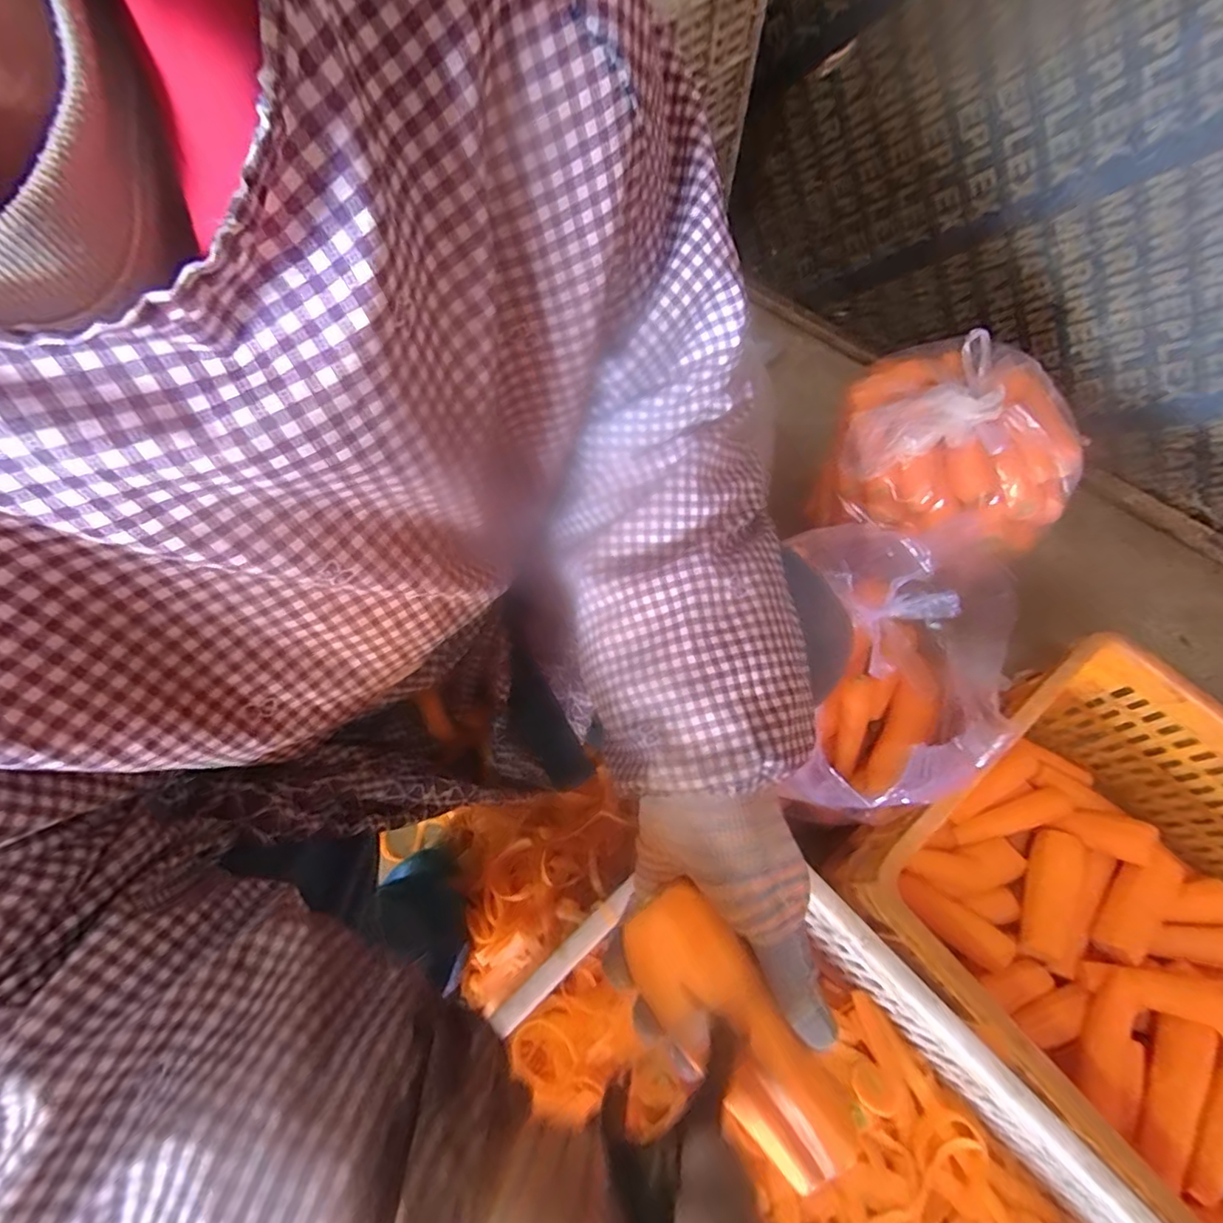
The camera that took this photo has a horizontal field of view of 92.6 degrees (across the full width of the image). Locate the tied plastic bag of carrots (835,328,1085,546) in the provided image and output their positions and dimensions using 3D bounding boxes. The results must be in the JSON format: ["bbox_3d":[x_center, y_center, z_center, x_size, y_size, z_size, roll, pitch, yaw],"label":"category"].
[{"bbox_3d":[0.378,-0.188,0.629,0.246,0.124,0.203,16,65,7],"label":"tied plastic bag of carrots"}]

